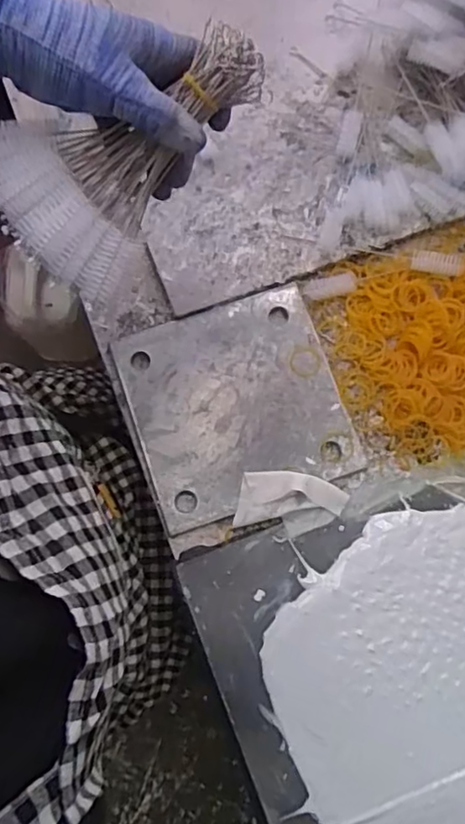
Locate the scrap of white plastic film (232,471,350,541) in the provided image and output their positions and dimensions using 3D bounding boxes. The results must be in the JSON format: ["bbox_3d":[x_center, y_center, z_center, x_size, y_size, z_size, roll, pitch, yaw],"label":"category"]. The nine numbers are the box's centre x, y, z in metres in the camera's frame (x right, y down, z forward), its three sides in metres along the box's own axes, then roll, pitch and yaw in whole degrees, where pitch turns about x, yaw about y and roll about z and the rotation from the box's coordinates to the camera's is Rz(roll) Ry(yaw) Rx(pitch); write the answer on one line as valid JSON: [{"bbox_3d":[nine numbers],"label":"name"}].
[{"bbox_3d":[0.052,0.081,0.526,0.091,0.018,0.054,11,77,2],"label":"scrap of white plastic film"}]

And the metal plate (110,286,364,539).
[{"bbox_3d":[-0.001,-0.006,0.557,0.185,0.008,0.188,-18,78,-4],"label":"metal plate"}]

